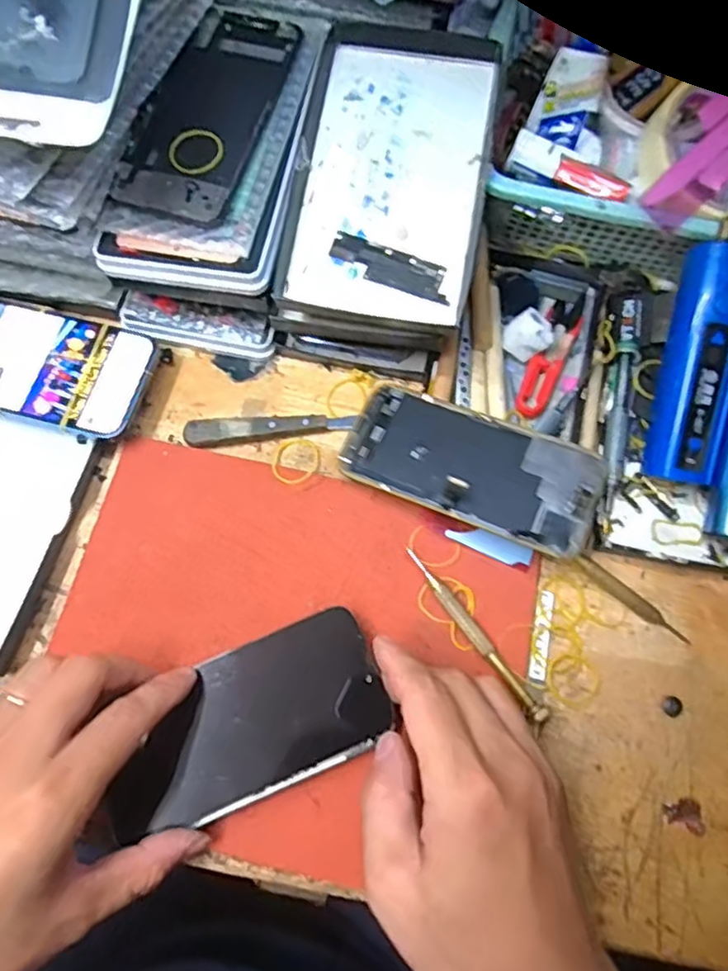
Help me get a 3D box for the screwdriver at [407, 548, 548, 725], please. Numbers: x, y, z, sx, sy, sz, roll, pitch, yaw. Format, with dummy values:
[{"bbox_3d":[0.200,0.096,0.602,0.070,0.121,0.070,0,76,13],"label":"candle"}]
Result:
[{"bbox_3d":[0.060,0.080,0.349,0.009,0.013,0.111,-34,74,-12],"label":"screwdriver"}]

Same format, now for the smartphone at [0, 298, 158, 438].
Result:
[{"bbox_3d":[-0.203,-0.074,0.392,0.143,0.015,0.069,14,71,4],"label":"smartphone"}]

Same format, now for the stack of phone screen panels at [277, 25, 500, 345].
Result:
[{"bbox_3d":[0.019,-0.180,0.385,0.105,0.029,0.182,11,82,2],"label":"stack of phone screen panels"}]

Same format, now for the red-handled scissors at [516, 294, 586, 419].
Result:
[{"bbox_3d":[0.120,-0.084,0.409,0.022,0.007,0.095,24,72,7],"label":"red-handled scissors"}]

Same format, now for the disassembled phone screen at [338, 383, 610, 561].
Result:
[{"bbox_3d":[0.060,-0.012,0.364,0.142,0.007,0.067,23,70,15],"label":"disassembled phone screen"}]

